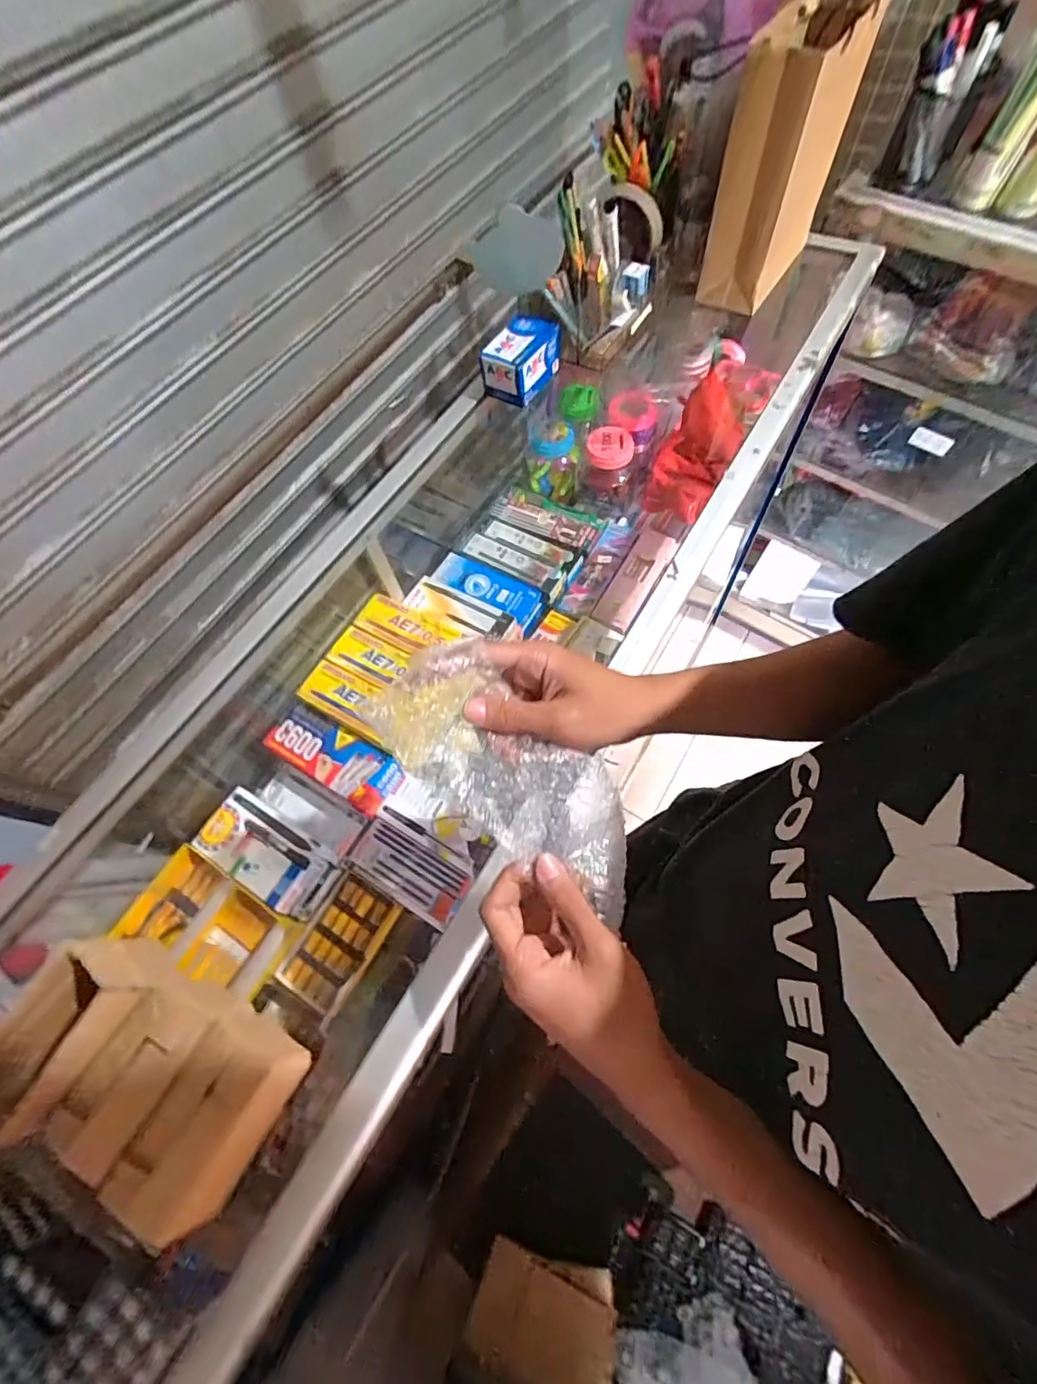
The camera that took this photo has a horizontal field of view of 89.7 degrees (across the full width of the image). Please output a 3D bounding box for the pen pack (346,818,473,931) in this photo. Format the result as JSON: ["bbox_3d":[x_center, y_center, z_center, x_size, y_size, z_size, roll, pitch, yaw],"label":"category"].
[{"bbox_3d":[-0.129,0.210,0.615,0.143,0.010,0.063,28,69,15],"label":"pen pack"}]

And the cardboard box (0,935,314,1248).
[{"bbox_3d":[-0.243,0.247,0.341,0.182,0.056,0.117,19,68,11],"label":"cardboard box"}]

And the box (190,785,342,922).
[{"bbox_3d":[-0.294,0.188,0.611,0.157,0.046,0.078,29,70,15],"label":"box"}]

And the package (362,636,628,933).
[{"bbox_3d":[0.002,0.054,0.339,0.201,0.026,0.084,41,71,-7],"label":"package"}]

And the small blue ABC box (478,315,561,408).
[{"bbox_3d":[0.003,-0.408,0.642,0.062,0.056,0.096,32,70,16],"label":"small blue ABC box"}]

